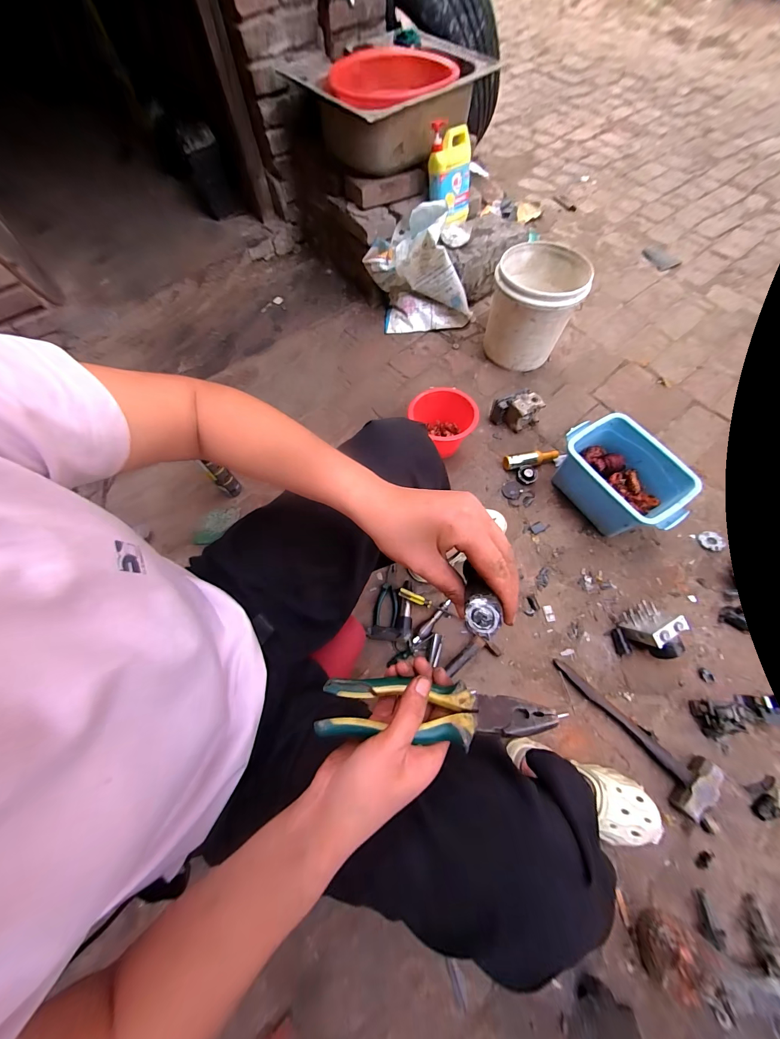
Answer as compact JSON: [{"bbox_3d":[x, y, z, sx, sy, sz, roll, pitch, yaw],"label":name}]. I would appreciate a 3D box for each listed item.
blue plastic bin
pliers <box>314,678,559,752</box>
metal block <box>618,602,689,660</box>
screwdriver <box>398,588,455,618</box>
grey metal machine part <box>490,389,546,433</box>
[{"bbox_3d":[0.545,-0.097,0.799,0.178,0.135,0.283,-34,70,-12],"label":"blue plastic bin"},{"bbox_3d":[0.037,0.164,0.279,0.185,0.022,0.047,1,31,5],"label":"pliers"},{"bbox_3d":[0.552,0.234,0.698,0.081,0.086,0.107,-19,67,-6],"label":"metal block"},{"bbox_3d":[0.086,0.195,0.773,0.139,0.018,0.021,26,69,-7],"label":"screwdriver"},{"bbox_3d":[0.364,-0.307,0.953,0.124,0.080,0.084,-16,67,-5],"label":"grey metal machine part"}]

